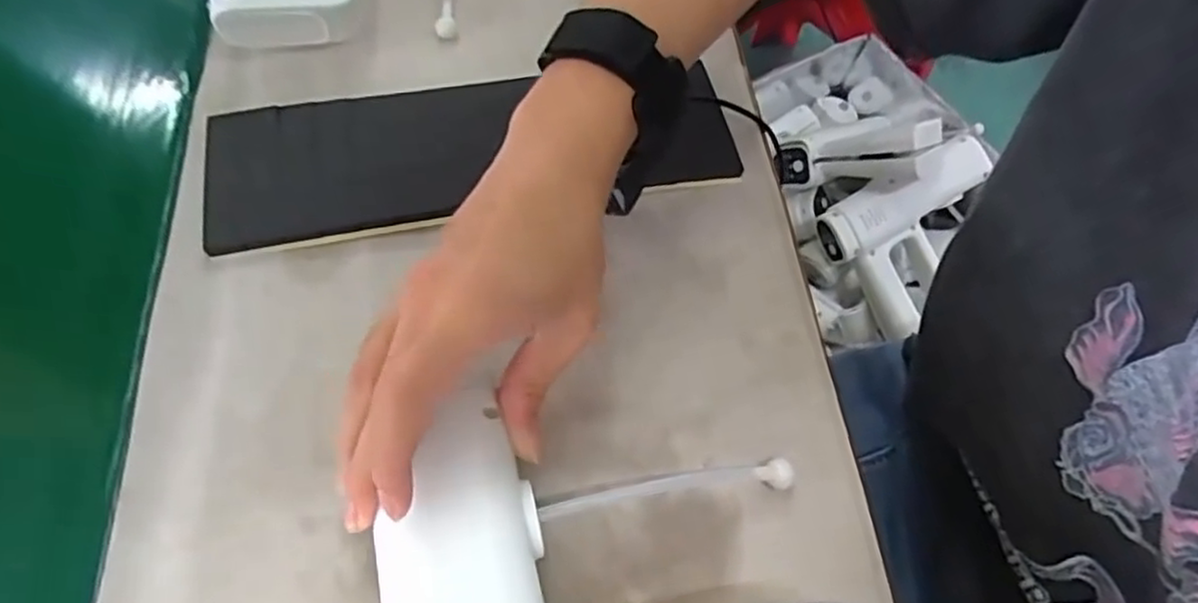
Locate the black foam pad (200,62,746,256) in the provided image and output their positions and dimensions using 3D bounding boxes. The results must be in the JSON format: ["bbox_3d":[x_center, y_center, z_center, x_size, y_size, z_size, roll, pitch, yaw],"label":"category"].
[{"bbox_3d":[-0.074,-0.092,0.405,0.292,0.015,0.096,-11,66,-6],"label":"black foam pad"}]

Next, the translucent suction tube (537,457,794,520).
[{"bbox_3d":[0.031,0.084,0.319,0.117,0.022,0.014,-7,64,-7],"label":"translucent suction tube"}]

